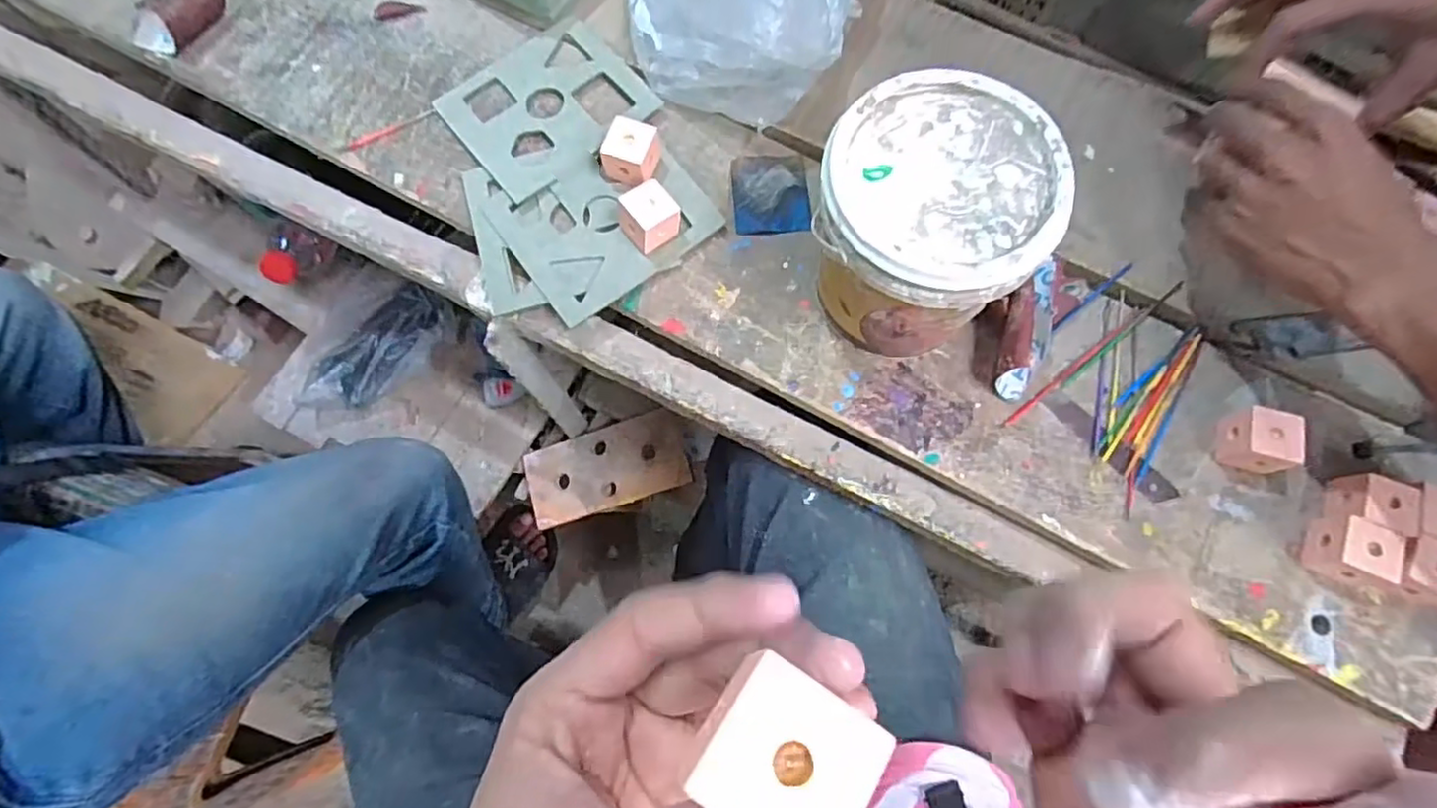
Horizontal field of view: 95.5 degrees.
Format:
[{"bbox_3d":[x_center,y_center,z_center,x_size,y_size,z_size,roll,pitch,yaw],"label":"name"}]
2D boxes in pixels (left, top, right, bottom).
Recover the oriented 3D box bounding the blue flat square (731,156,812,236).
[{"bbox_3d":[0.039,-0.155,0.480,0.054,0.004,0.066,-2,75,-2],"label":"blue flat square"}]

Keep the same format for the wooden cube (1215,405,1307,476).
[{"bbox_3d":[0.337,0.023,0.406,0.031,0.035,0.033,20,76,4],"label":"wooden cube"}]

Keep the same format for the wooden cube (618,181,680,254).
[{"bbox_3d":[-0.048,-0.129,0.453,0.034,0.034,0.031,-34,79,-9],"label":"wooden cube"}]

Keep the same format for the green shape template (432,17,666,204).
[{"bbox_3d":[-0.130,-0.228,0.498,0.133,0.004,0.116,-38,74,-9],"label":"green shape template"}]

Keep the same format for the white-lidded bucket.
[{"bbox_3d":[0.119,-0.098,0.399,0.120,0.134,0.122,0,75,-1],"label":"white-lidded bucket"}]

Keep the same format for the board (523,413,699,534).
[{"bbox_3d":[-0.126,0.073,0.739,0.187,0.009,0.089,-19,80,10],"label":"board"}]

